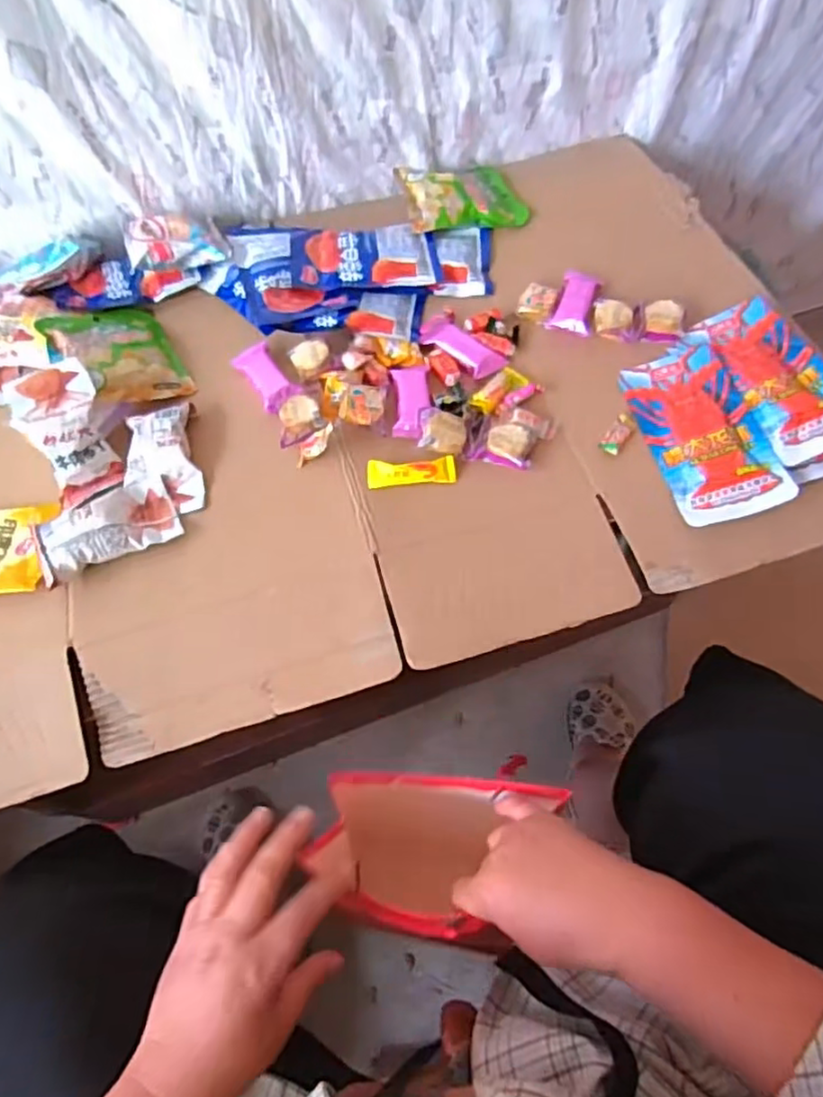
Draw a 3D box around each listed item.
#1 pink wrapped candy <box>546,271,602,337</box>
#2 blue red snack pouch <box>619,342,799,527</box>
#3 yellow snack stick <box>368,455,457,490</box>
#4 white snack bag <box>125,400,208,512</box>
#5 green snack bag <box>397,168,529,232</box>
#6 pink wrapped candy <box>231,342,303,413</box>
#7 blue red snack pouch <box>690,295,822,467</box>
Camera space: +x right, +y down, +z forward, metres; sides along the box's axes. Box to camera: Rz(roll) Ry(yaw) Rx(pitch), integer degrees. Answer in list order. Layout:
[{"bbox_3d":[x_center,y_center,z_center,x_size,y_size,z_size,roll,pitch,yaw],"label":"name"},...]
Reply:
[{"bbox_3d":[0.186,-0.278,0.711,0.047,0.014,0.083,17,64,15],"label":"pink wrapped candy"},{"bbox_3d":[0.283,-0.117,0.621,0.096,0.010,0.200,-16,59,10],"label":"blue red snack pouch"},{"bbox_3d":[0.001,-0.076,0.619,0.085,0.007,0.029,-5,67,1],"label":"yellow snack stick"},{"bbox_3d":[-0.251,-0.089,0.634,0.071,0.026,0.121,-17,61,-3],"label":"white snack bag"},{"bbox_3d":[0.064,-0.455,0.808,0.149,0.038,0.128,-13,61,-1],"label":"green snack bag"},{"bbox_3d":[-0.156,-0.186,0.679,0.041,0.010,0.093,-34,63,-12],"label":"pink wrapped candy"},{"bbox_3d":[0.359,-0.174,0.631,0.095,0.018,0.198,-22,55,3],"label":"blue red snack pouch"}]

